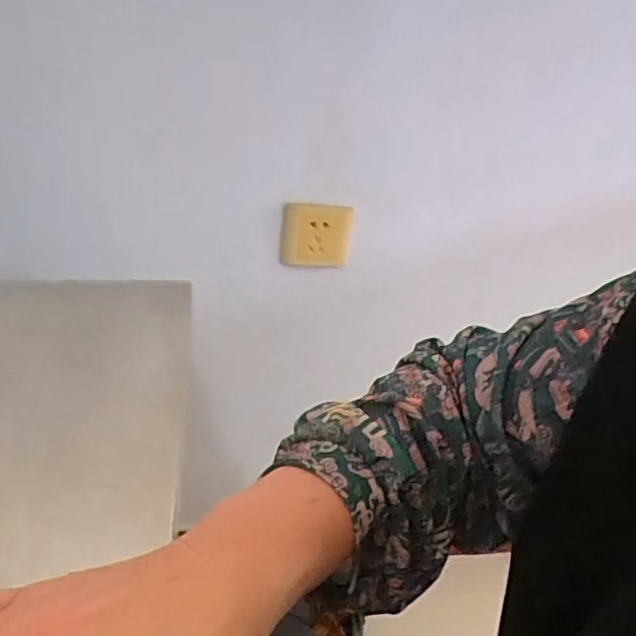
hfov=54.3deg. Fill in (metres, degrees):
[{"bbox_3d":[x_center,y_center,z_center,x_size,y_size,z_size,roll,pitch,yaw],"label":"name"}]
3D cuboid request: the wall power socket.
[{"bbox_3d":[-0.002,-0.107,0.816,0.090,0.092,0.020,3,36,-7],"label":"wall power socket"}]

